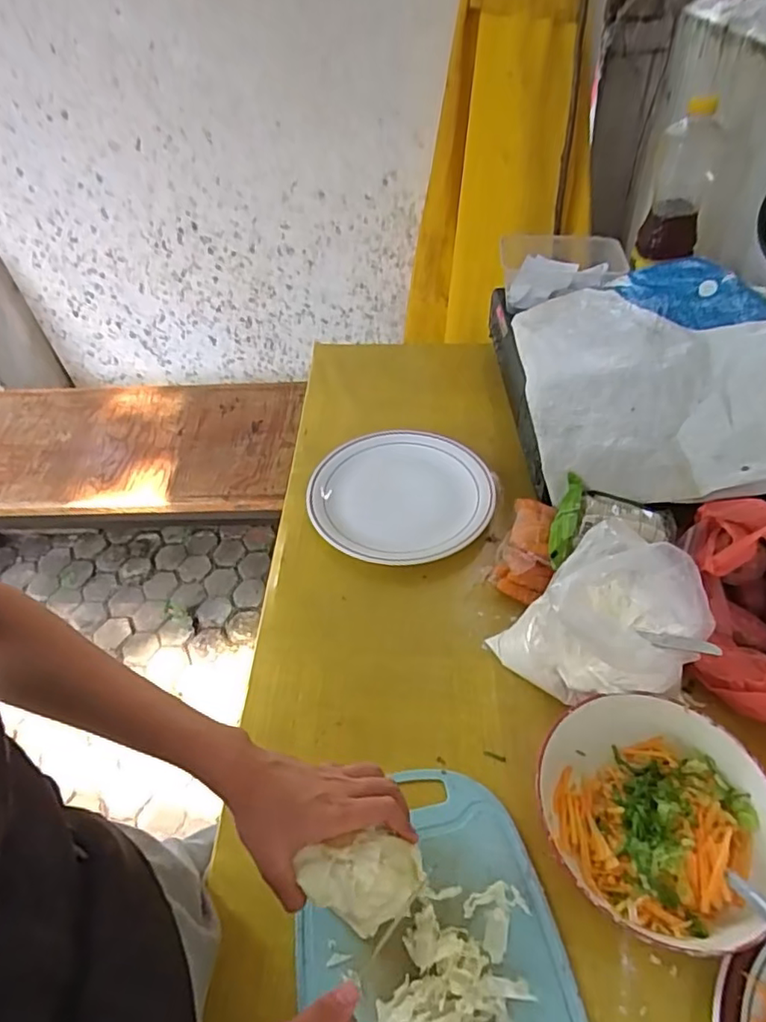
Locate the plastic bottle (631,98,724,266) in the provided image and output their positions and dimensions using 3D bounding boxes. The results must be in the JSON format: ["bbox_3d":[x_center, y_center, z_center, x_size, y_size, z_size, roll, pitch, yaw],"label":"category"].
[{"bbox_3d":[0.364,-0.394,0.726,0.071,0.174,0.066,15,50,20],"label":"plastic bottle"}]

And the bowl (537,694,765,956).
[{"bbox_3d":[0.205,0.227,0.443,0.168,0.050,0.164,-3,46,3],"label":"bowl"}]

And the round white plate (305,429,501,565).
[{"bbox_3d":[0.023,-0.024,0.722,0.213,0.029,0.205,-3,46,3],"label":"round white plate"}]

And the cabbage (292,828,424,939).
[{"bbox_3d":[-0.011,0.255,0.403,0.077,0.055,0.047,-15,46,-8],"label":"cabbage"}]

